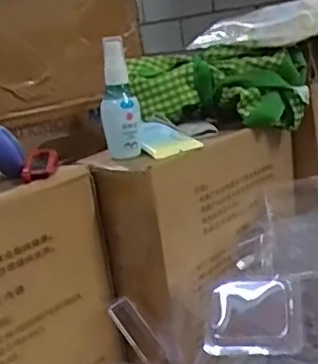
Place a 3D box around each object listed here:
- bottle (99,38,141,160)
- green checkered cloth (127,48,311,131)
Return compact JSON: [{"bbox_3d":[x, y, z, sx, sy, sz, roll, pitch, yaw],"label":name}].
[{"bbox_3d":[-0.041,-0.079,0.608,0.037,0.124,0.027,-9,14,-6],"label":"bottle"},{"bbox_3d":[0.066,-0.107,0.715,0.207,0.087,0.080,-2,15,20],"label":"green checkered cloth"}]

